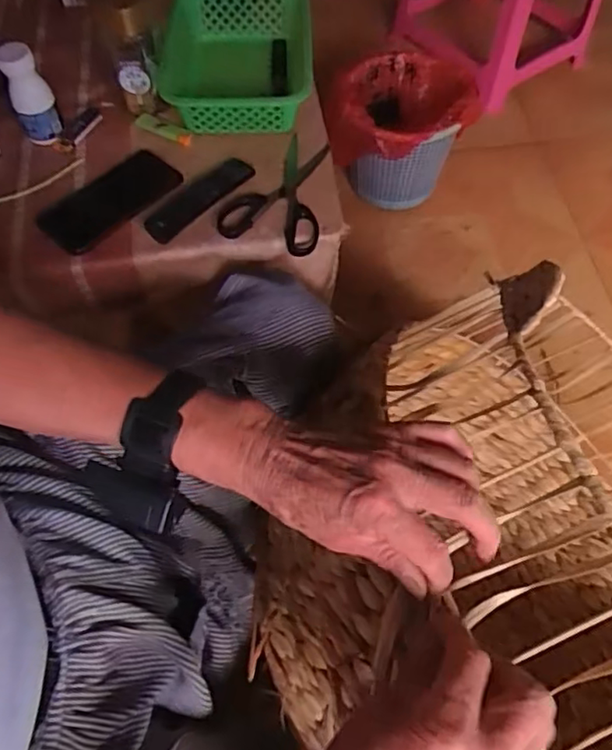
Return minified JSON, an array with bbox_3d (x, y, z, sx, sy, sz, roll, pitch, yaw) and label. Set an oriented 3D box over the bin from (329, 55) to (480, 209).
[{"bbox_3d":[0.186,-0.483,1.221,0.258,0.227,0.246,0,61,1],"label":"bin"}]

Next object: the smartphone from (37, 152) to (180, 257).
[{"bbox_3d":[-0.225,-0.204,0.702,0.083,0.015,0.168,37,68,19],"label":"smartphone"}]

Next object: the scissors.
[{"bbox_3d":[-0.029,-0.220,0.714,0.114,0.015,0.173,12,62,7],"label":"scissors"}]

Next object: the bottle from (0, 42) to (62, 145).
[{"bbox_3d":[-0.328,-0.331,0.713,0.045,0.111,0.036,-32,66,-16],"label":"bottle"}]

